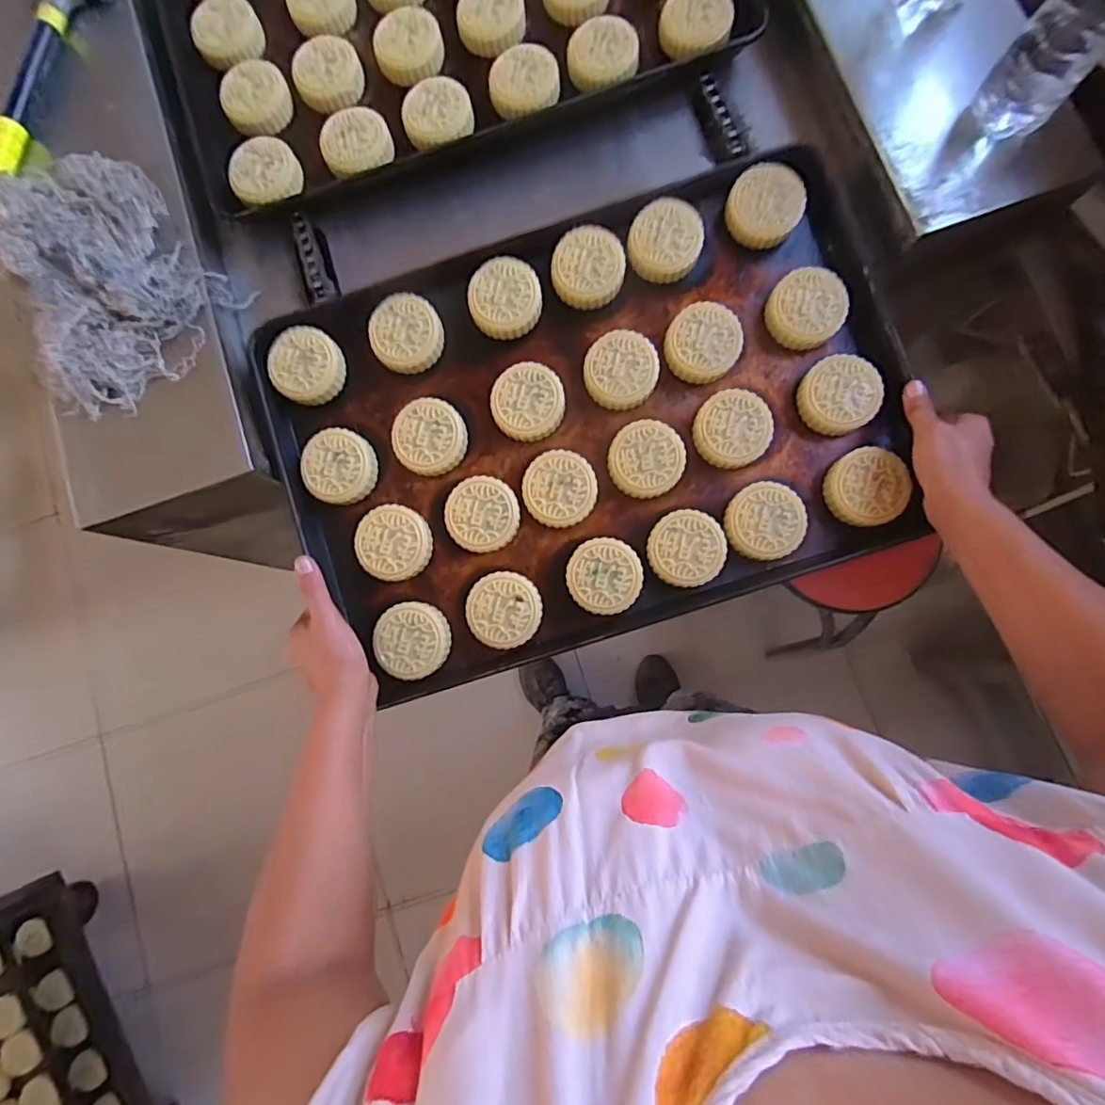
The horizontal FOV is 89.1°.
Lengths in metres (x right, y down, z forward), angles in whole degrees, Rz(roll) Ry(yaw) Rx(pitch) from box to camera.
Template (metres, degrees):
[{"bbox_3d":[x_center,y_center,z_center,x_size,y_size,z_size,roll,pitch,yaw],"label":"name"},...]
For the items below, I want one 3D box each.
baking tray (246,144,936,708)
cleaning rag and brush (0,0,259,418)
[{"bbox_3d":[0.032,-0.119,0.547,0.573,0.032,0.395,-17,86,2],"label":"baking tray"},{"bbox_3d":[-0.472,-0.381,0.562,0.183,0.085,0.493,-19,83,-5],"label":"cleaning rag and brush"}]

